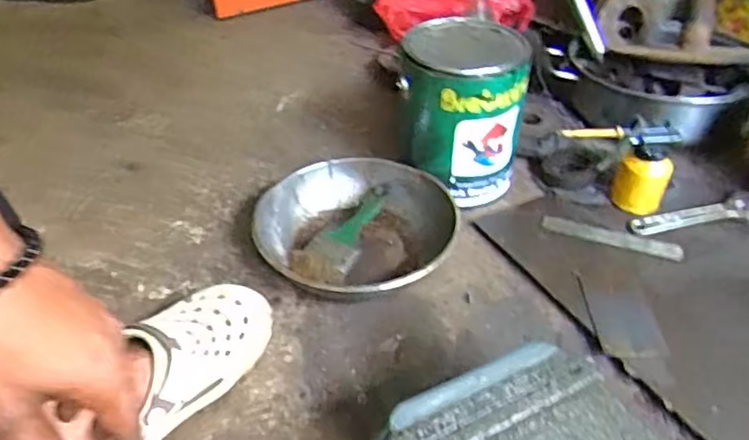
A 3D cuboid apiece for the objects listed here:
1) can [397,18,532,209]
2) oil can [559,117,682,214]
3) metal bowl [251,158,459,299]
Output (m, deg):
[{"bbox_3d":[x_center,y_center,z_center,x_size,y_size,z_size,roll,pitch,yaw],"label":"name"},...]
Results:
[{"bbox_3d":[0.117,-0.139,0.849,0.158,0.213,0.152,-5,39,-1],"label":"can"},{"bbox_3d":[0.313,-0.063,0.813,0.145,0.121,0.050,-10,40,-8],"label":"oil can"},{"bbox_3d":[-0.031,0.014,0.785,0.227,0.064,0.230,-2,39,2],"label":"metal bowl"}]

